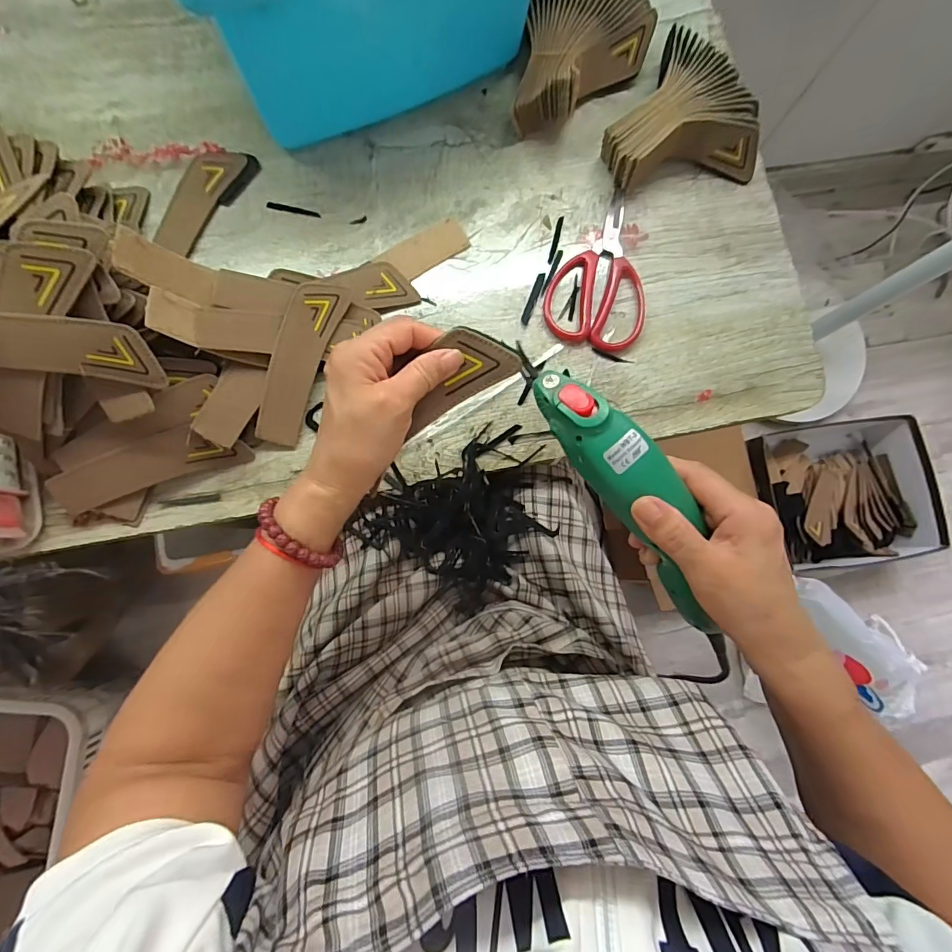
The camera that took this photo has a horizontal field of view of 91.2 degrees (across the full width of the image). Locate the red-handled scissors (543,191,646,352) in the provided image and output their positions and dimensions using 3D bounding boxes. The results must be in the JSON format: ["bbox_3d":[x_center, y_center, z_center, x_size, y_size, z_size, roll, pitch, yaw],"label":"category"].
[{"bbox_3d":[0.124,-0.213,0.472,0.099,0.012,0.170,7,82,-2],"label":"red-handled scissors"}]

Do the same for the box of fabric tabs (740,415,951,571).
[{"bbox_3d":[0.721,0.037,0.956,0.342,0.120,0.288,-9,83,-4],"label":"box of fabric tabs"}]

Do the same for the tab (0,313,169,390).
[{"bbox_3d":[-0.305,-0.092,0.333,0.138,0.009,0.047,4,125,-15],"label":"tab"}]

